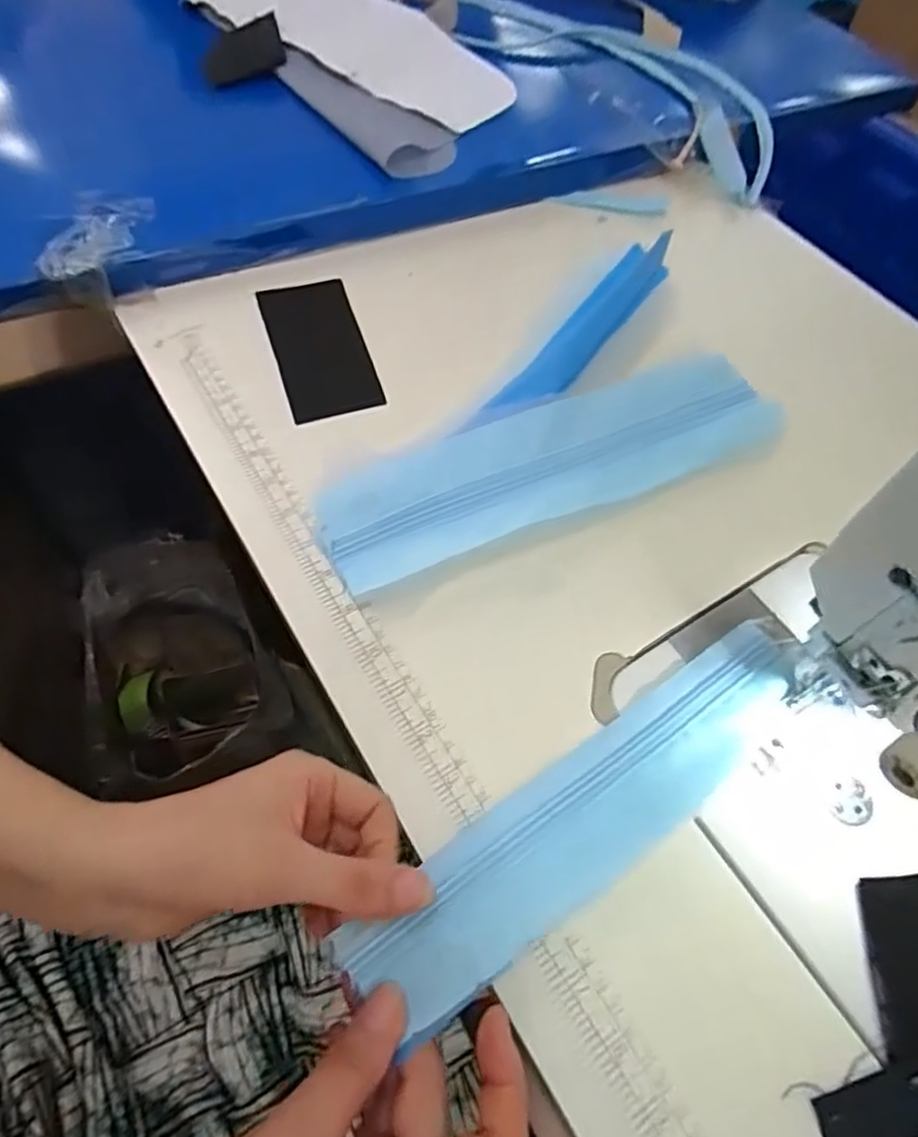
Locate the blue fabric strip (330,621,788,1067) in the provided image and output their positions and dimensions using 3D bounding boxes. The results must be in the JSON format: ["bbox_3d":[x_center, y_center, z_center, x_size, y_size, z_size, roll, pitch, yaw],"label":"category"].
[{"bbox_3d":[0.069,0.114,0.312,0.261,0.009,0.056,-29,61,-20],"label":"blue fabric strip"}]

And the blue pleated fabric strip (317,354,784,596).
[{"bbox_3d":[0.067,-0.067,0.413,0.309,0.018,0.075,-21,74,-16],"label":"blue pleated fabric strip"}]

